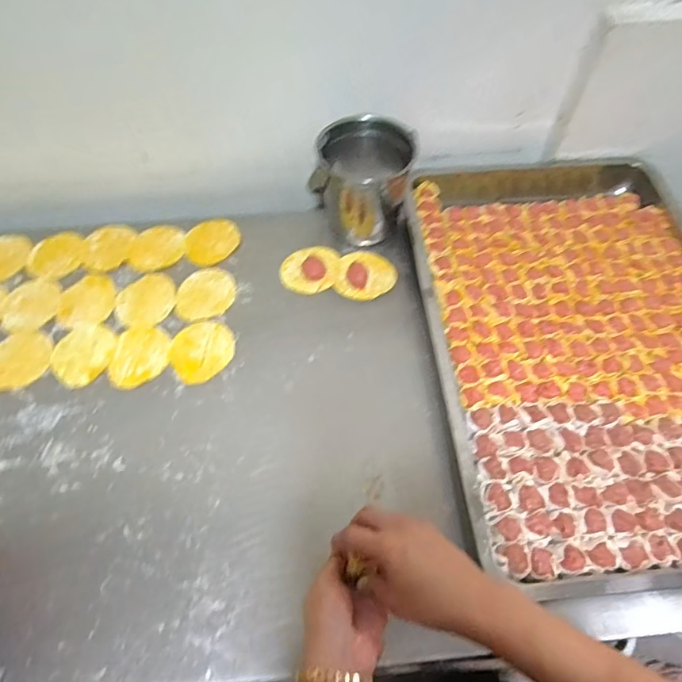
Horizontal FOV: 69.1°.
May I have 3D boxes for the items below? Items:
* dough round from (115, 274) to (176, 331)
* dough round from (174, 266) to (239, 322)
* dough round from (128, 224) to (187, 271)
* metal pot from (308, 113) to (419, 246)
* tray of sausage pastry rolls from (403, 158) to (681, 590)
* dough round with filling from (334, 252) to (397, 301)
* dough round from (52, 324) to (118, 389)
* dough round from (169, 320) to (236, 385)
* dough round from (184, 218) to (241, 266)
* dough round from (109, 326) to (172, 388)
[{"bbox_3d":[-0.270,-0.058,0.684,0.075,0.004,0.093,2,58,1],"label":"dough round"},{"bbox_3d":[-0.187,-0.066,0.686,0.080,0.006,0.086,0,58,0],"label":"dough round"},{"bbox_3d":[-0.270,-0.139,0.728,0.078,0.004,0.086,-10,58,-6],"label":"dough round"},{"bbox_3d":[0.032,-0.226,0.708,0.131,0.136,0.104,11,59,7],"label":"metal pot"},{"bbox_3d":[0.305,-0.030,0.629,0.390,0.041,0.605,-4,58,-2],"label":"tray of sausage pastry rolls"},{"bbox_3d":[0.036,-0.094,0.704,0.081,0.009,0.080,0,58,0],"label":"dough round with filling"},{"bbox_3d":[-0.329,0.015,0.634,0.080,0.009,0.082,0,58,0],"label":"dough round"},{"bbox_3d":[-0.180,0.009,0.639,0.084,0.004,0.083,0,58,0],"label":"dough round"},{"bbox_3d":[-0.193,-0.151,0.738,0.086,0.004,0.076,-39,66,-22],"label":"dough round"},{"bbox_3d":[-0.258,0.021,0.638,0.071,0.004,0.088,4,58,3],"label":"dough round"}]

